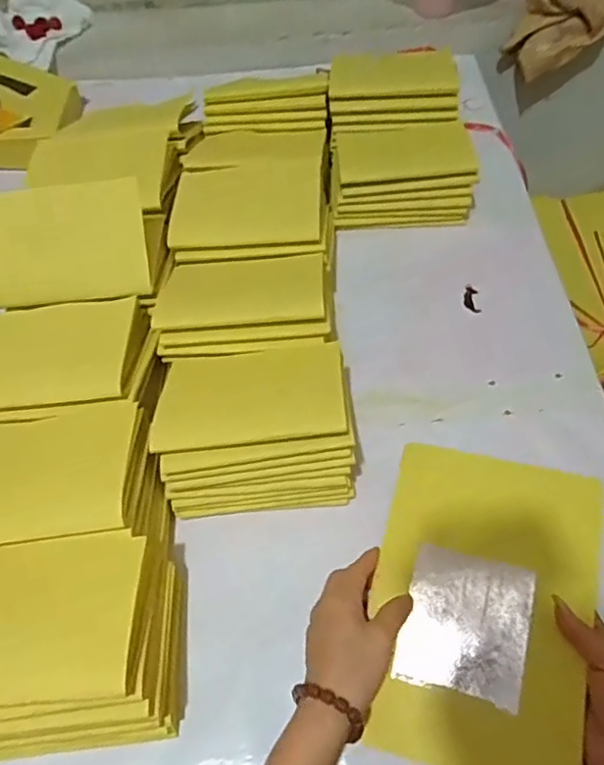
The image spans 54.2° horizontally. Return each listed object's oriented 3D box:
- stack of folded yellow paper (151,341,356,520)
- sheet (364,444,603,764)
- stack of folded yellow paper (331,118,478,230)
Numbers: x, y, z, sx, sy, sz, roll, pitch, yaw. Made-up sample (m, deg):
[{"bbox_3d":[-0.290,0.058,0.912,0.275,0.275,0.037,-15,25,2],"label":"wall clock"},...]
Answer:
[{"bbox_3d":[-0.041,0.037,0.530,0.163,0.107,0.120,-5,56,0],"label":"stack of folded yellow paper"},{"bbox_3d":[0.135,0.167,0.447,0.155,0.023,0.224,8,70,21],"label":"sheet"},{"bbox_3d":[0.121,-0.256,0.732,0.169,0.062,0.121,-7,56,-1],"label":"stack of folded yellow paper"}]

